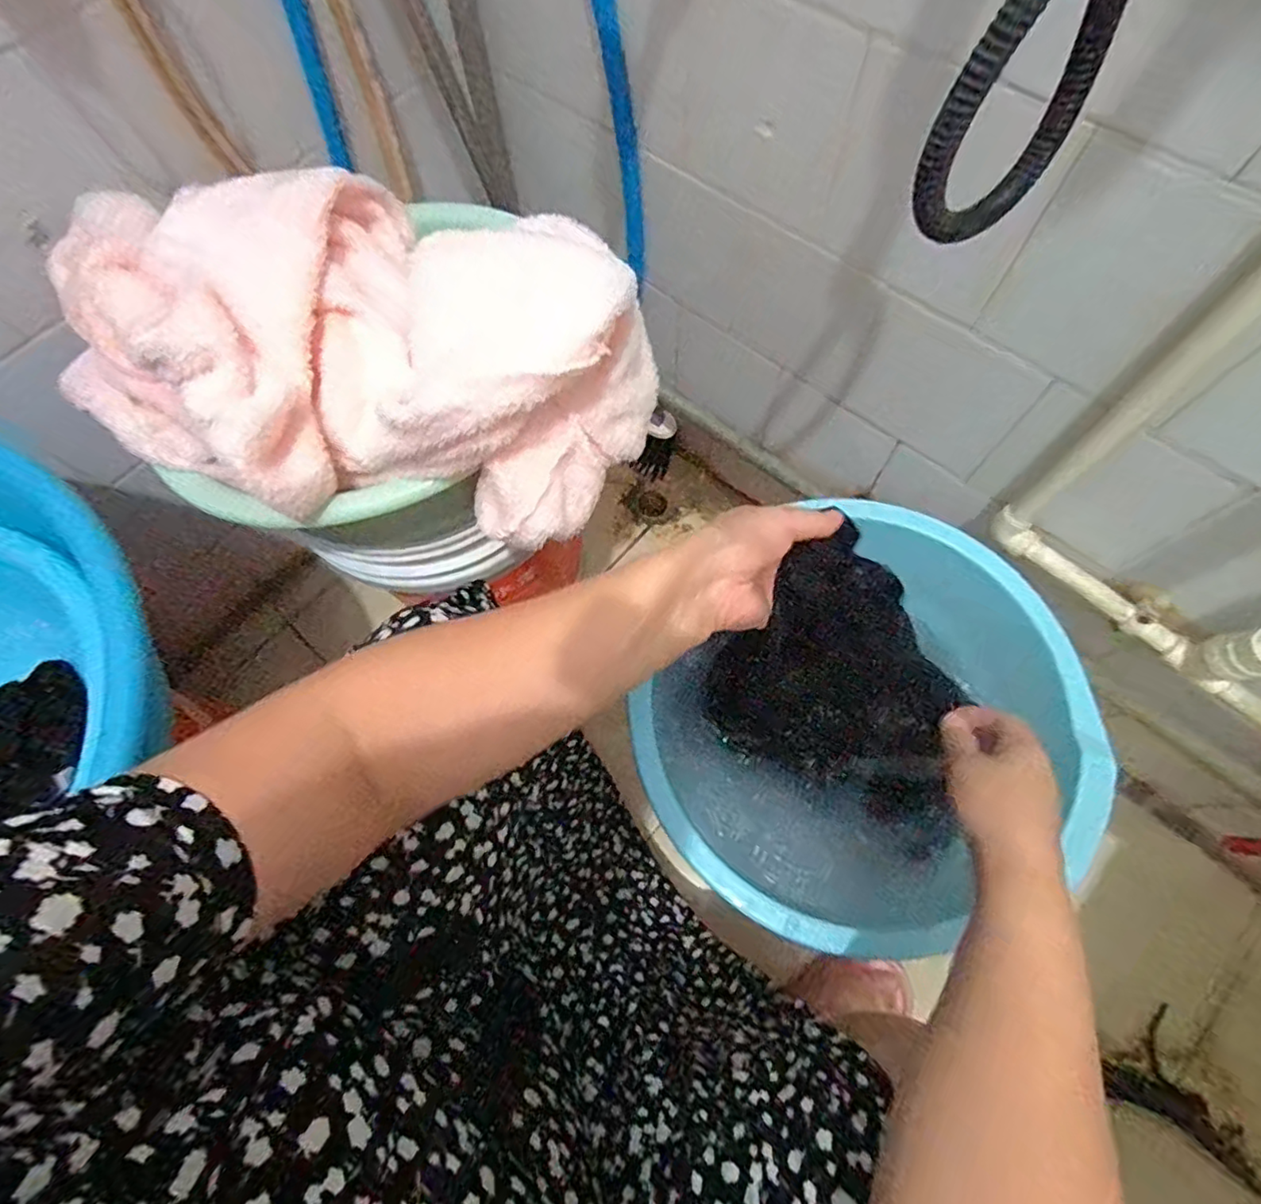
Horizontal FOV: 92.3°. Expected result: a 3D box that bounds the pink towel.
[{"bbox_3d":[-0.186,-0.183,0.420,0.374,0.126,0.264,26,74,12],"label":"pink towel"}]

